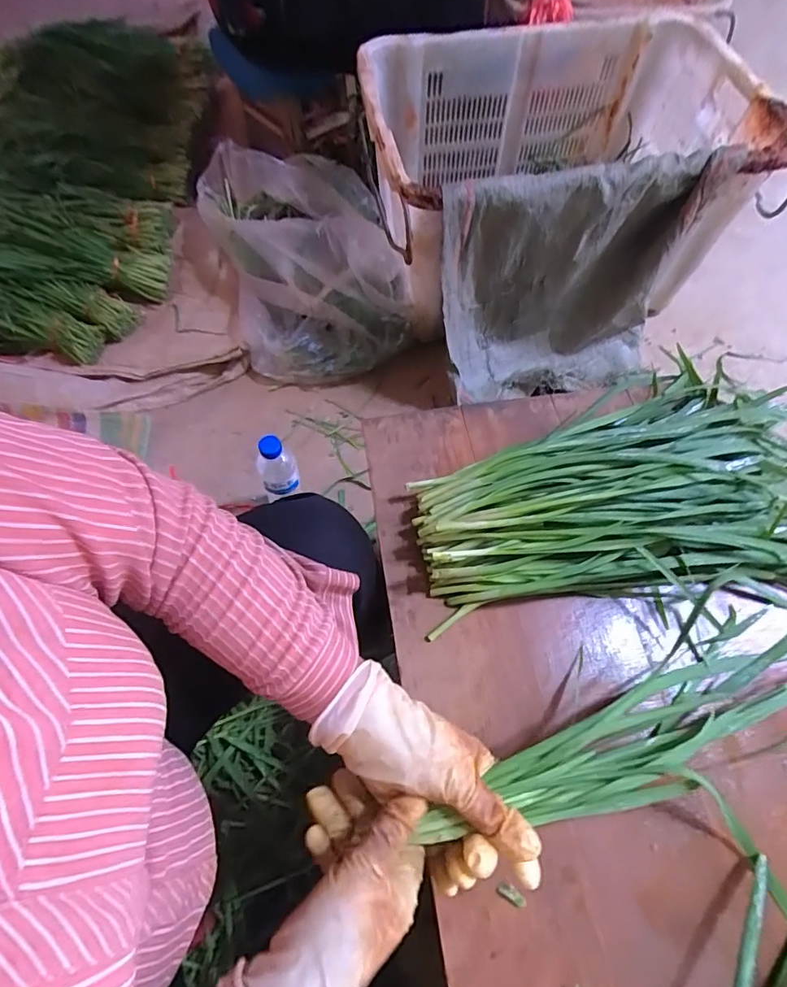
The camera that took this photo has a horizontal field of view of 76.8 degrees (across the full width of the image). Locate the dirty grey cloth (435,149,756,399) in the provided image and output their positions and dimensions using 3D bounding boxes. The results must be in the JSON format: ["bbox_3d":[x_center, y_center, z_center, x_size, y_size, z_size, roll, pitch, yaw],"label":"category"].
[{"bbox_3d":[0.321,-0.337,0.905,0.464,0.418,0.158,-12,64,-4],"label":"dirty grey cloth"}]

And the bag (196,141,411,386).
[{"bbox_3d":[-0.199,-0.522,1.076,0.352,0.221,0.594,-17,65,-8],"label":"bag"}]

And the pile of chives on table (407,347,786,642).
[{"bbox_3d":[0.247,-0.017,0.507,0.461,0.062,0.276,-12,65,-6],"label":"pile of chives on table"}]

